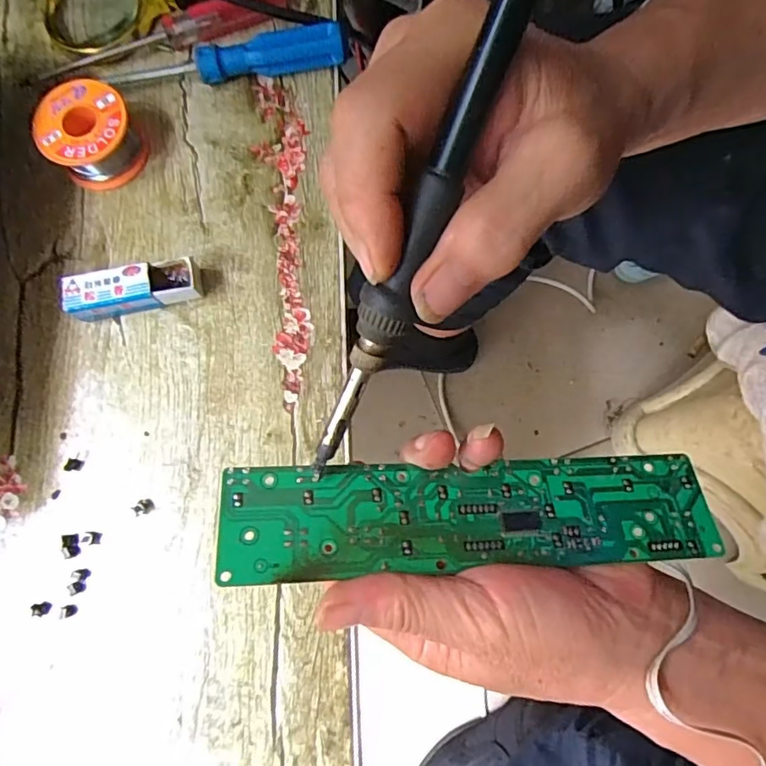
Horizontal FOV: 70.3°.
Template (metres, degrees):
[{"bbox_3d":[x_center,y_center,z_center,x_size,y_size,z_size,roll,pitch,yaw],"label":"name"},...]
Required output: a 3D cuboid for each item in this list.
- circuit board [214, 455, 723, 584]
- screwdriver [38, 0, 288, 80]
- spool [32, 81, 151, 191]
[{"bbox_3d":[0.039,0.054,0.227,0.204,0.004,0.045,0,60,-8],"label":"circuit board"},{"bbox_3d":[-0.138,-0.223,0.340,0.156,0.023,0.022,-14,78,-3],"label":"screwdriver"},{"bbox_3d":[-0.174,-0.147,0.325,0.051,0.030,0.052,0,78,0],"label":"spool"}]

